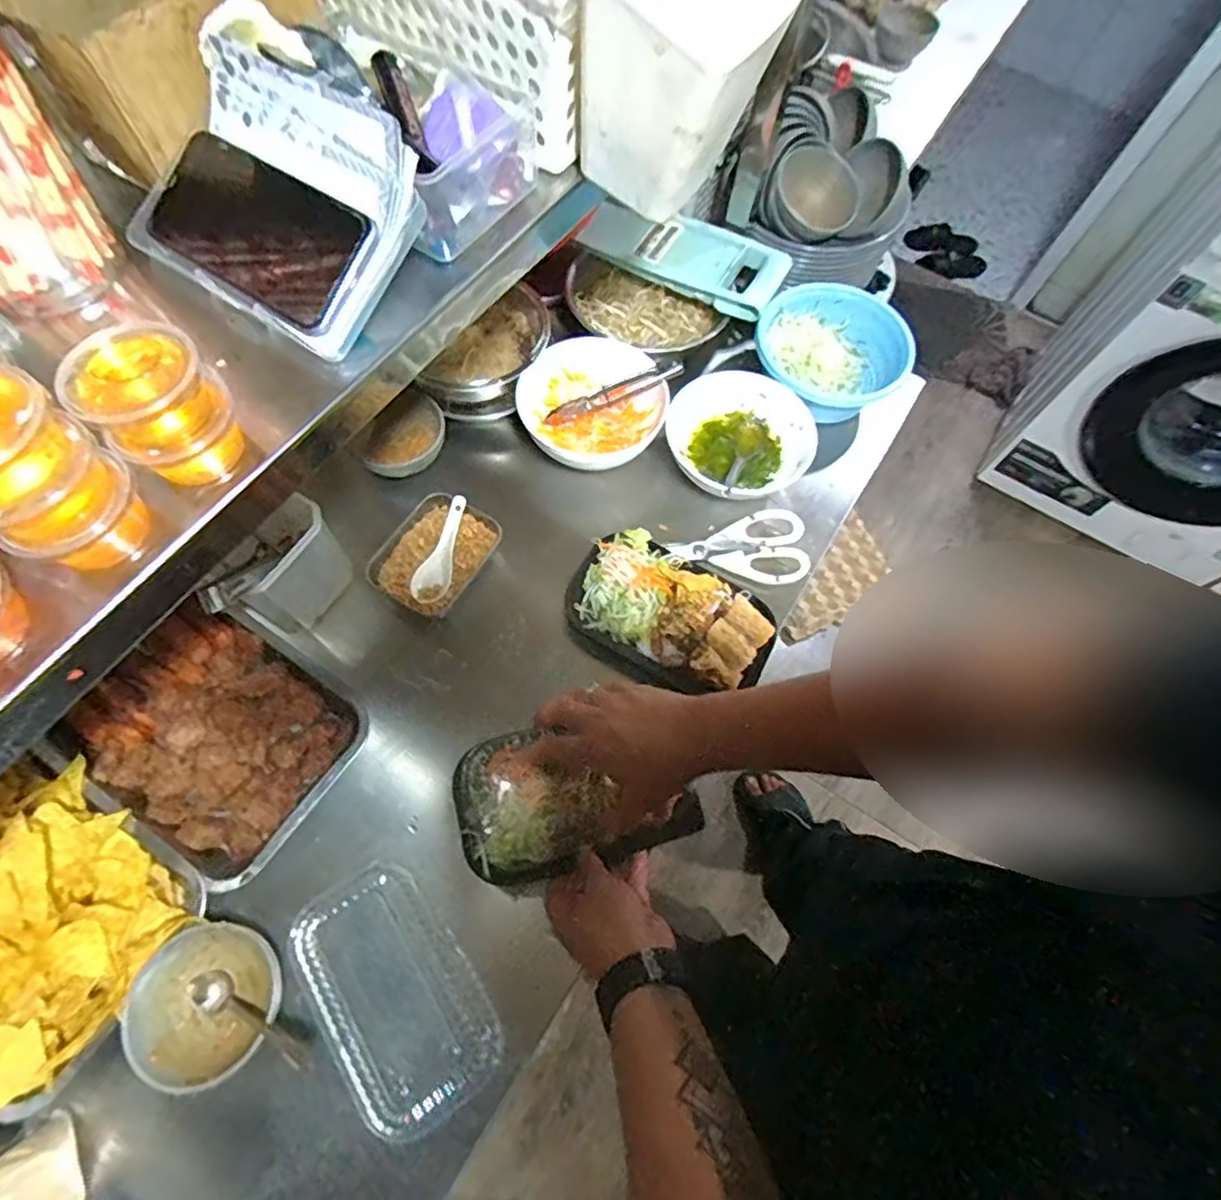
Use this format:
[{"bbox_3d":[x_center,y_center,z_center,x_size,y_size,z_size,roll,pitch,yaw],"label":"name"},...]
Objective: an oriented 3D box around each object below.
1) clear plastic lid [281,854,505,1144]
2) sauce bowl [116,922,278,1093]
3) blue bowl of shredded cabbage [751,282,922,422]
[{"bbox_3d":[-0.191,0.344,0.563,0.120,0.028,0.206,-31,72,-15],"label":"clear plastic lid"},{"bbox_3d":[-0.329,0.331,0.527,0.106,0.051,0.113,1,67,-3],"label":"sauce bowl"},{"bbox_3d":[0.280,-0.316,0.832,0.185,0.066,0.194,1,67,-3],"label":"blue bowl of shredded cabbage"}]

